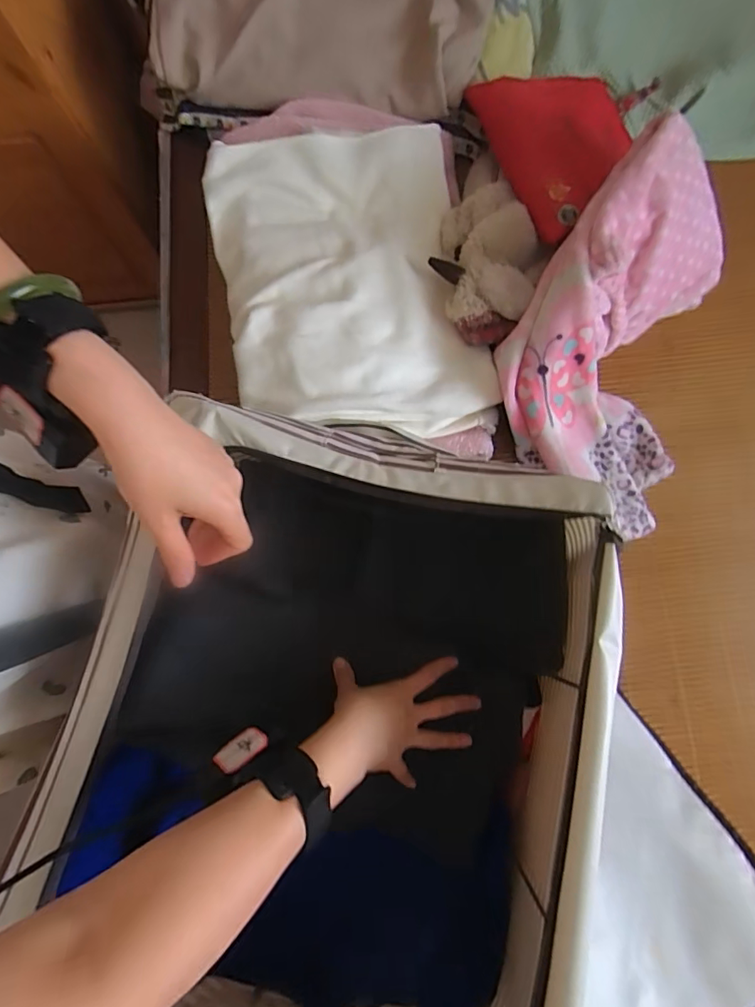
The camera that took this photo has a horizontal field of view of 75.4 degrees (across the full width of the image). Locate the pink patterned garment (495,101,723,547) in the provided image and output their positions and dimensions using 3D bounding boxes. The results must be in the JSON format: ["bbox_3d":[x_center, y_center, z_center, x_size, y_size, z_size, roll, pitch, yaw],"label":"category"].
[{"bbox_3d":[0.355,-0.239,0.661,0.293,0.177,0.461,32,80,6],"label":"pink patterned garment"}]

